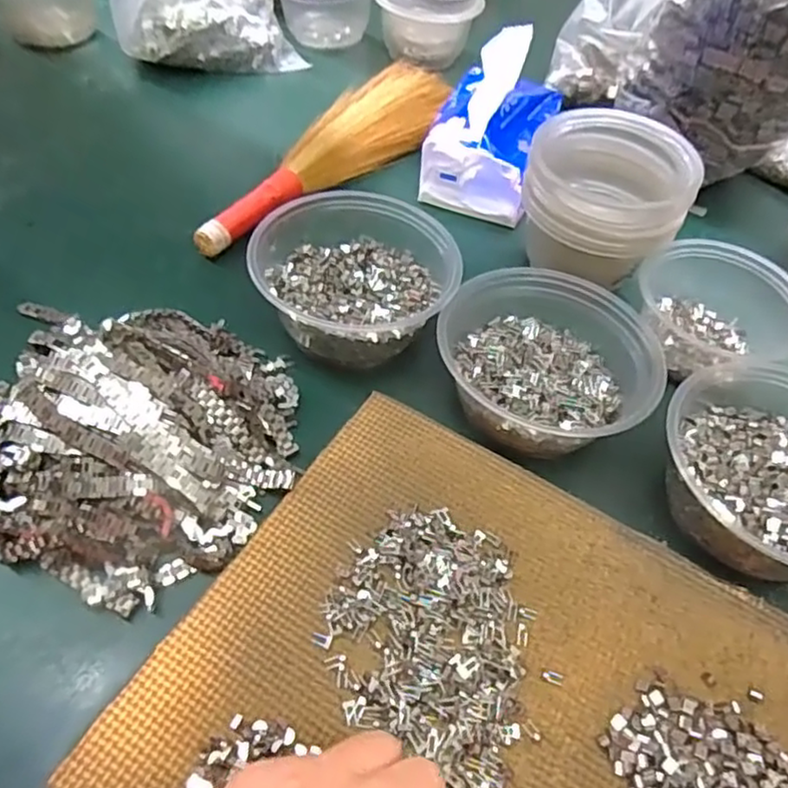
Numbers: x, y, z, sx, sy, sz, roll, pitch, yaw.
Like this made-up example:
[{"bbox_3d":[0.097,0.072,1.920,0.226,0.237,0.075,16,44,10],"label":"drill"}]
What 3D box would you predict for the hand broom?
[{"bbox_3d":[-0.052,-0.213,0.574,0.070,0.033,0.315,33,57,18],"label":"hand broom"}]

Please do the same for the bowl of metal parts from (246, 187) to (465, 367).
[{"bbox_3d":[-0.031,-0.087,0.458,0.127,0.059,0.136,3,53,-4],"label":"bowl of metal parts"}]

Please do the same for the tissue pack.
[{"bbox_3d":[0.086,-0.235,0.573,0.093,0.104,0.134,17,53,7],"label":"tissue pack"}]

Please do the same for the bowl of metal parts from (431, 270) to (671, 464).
[{"bbox_3d":[0.098,-0.021,0.423,0.132,0.053,0.130,3,53,-4],"label":"bowl of metal parts"}]

